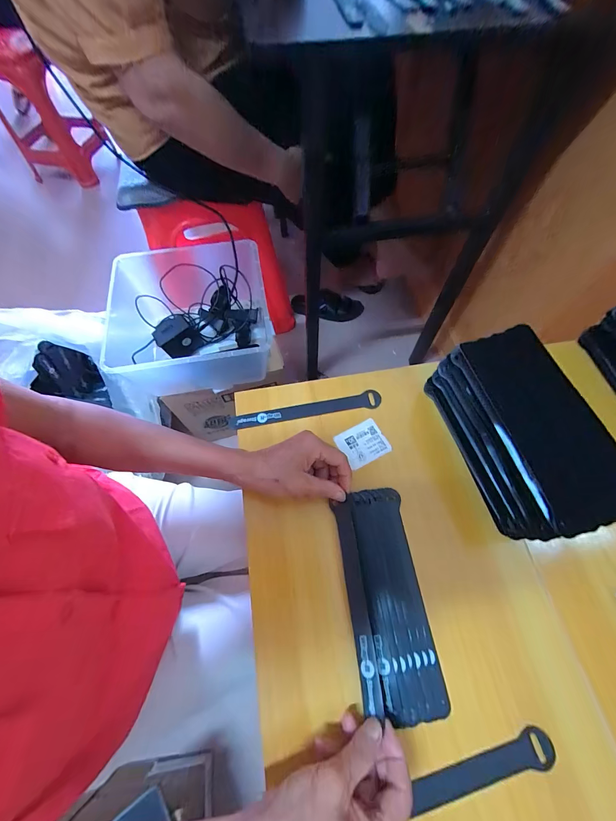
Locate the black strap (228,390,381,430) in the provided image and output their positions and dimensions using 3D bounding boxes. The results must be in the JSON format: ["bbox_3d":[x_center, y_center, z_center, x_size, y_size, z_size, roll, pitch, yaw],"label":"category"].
[{"bbox_3d":[-0.003,-0.001,0.403,0.197,0.010,0.022,-9,64,-2],"label":"black strap"}]

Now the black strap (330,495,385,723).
[{"bbox_3d":[0.048,0.182,0.306,0.021,0.018,0.176,-7,60,0],"label":"black strap"}]

